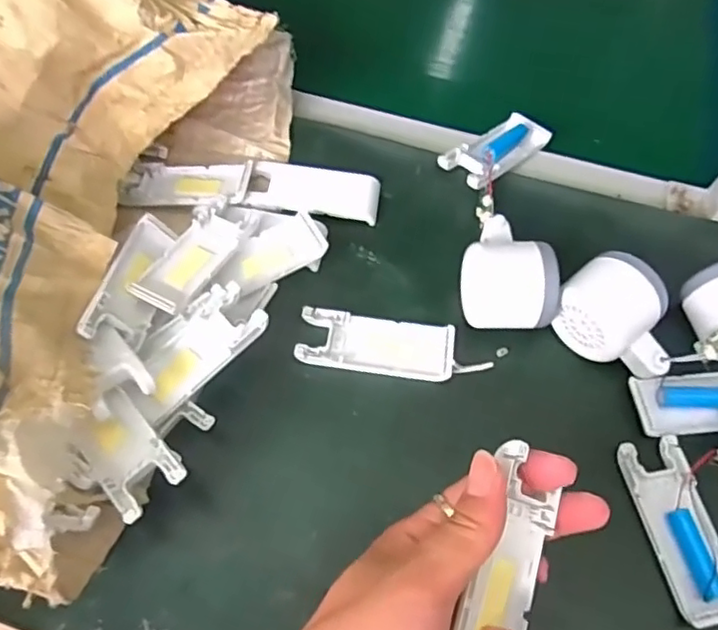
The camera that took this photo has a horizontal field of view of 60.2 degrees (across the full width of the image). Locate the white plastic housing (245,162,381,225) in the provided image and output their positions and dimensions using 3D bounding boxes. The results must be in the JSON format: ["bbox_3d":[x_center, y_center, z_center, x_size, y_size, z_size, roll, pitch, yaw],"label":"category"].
[{"bbox_3d":[-0.033,-0.095,0.476,0.096,0.012,0.043,5,62,1],"label":"white plastic housing"}]

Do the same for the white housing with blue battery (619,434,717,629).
[{"bbox_3d":[0.192,0.125,0.367,0.042,0.016,0.103,-11,63,-8],"label":"white housing with blue battery"}]

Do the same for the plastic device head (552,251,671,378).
[{"bbox_3d":[0.171,0.004,0.407,0.060,0.052,0.080,-36,68,-19],"label":"plastic device head"}]

